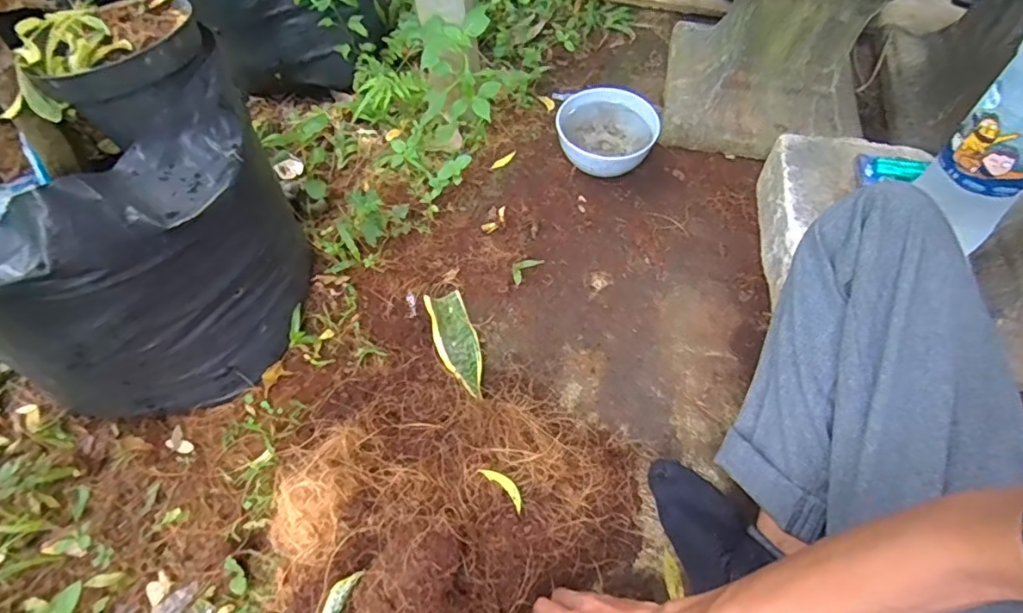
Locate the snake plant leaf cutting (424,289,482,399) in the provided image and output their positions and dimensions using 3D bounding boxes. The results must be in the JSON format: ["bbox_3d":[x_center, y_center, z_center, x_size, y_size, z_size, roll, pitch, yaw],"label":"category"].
[{"bbox_3d":[-0.065,0.047,0.676,0.049,0.022,0.146,-15,61,-11],"label":"snake plant leaf cutting"}]

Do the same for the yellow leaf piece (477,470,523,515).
[{"bbox_3d":[-0.005,0.169,0.515,0.017,0.004,0.054,-44,86,12],"label":"yellow leaf piece"}]

